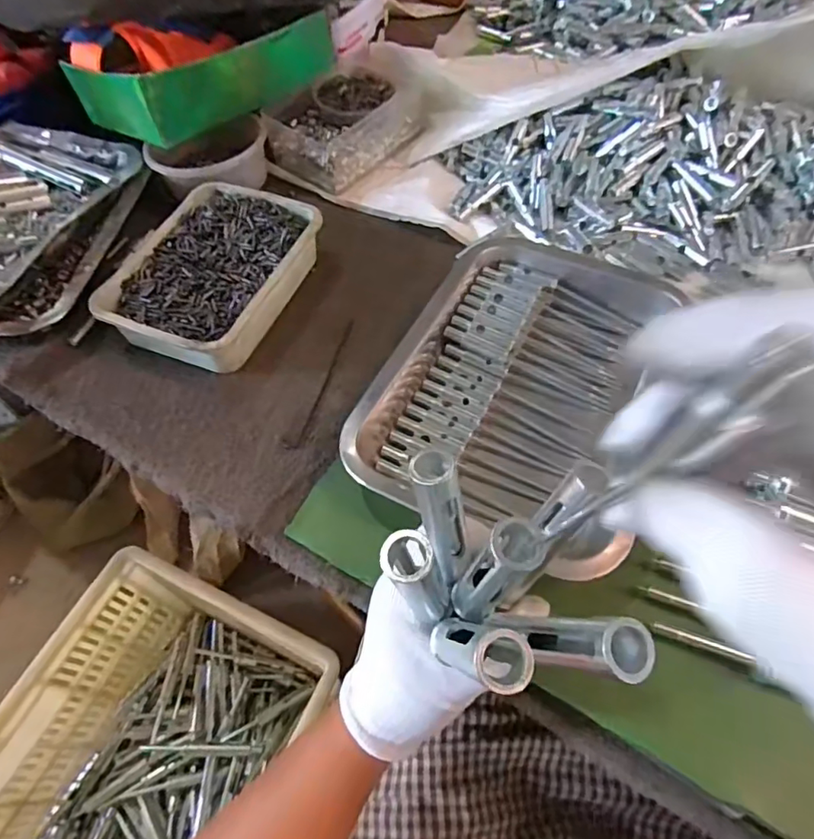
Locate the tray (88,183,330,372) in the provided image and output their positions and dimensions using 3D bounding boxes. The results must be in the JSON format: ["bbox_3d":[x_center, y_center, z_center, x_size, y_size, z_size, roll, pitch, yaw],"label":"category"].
[{"bbox_3d":[-0.160,-0.125,0.462,0.128,0.039,0.181,19,61,12],"label":"tray"}]

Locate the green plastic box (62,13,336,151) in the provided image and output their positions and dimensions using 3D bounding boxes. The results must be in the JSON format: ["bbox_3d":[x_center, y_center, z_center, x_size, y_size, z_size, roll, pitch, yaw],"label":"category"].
[{"bbox_3d":[-0.198,-0.353,0.545,0.140,0.069,0.228,37,66,21],"label":"green plastic box"}]

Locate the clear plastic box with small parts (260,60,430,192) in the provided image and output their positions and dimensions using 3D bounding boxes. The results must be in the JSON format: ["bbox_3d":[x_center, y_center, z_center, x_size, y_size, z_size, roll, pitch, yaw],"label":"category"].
[{"bbox_3d":[-0.065,-0.316,0.571,0.120,0.054,0.154,33,64,19],"label":"clear plastic box with small parts"}]

